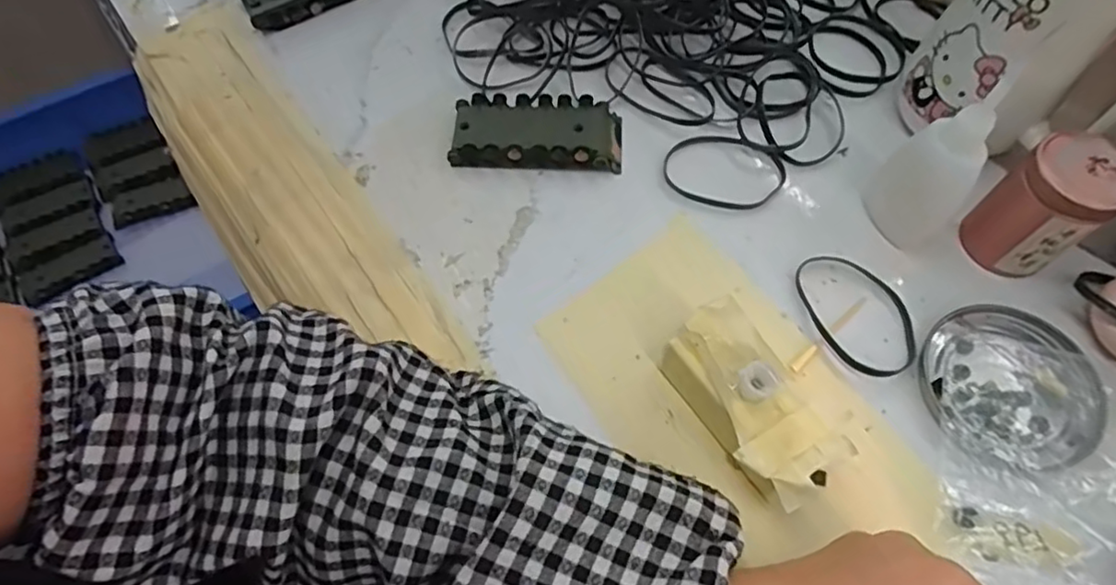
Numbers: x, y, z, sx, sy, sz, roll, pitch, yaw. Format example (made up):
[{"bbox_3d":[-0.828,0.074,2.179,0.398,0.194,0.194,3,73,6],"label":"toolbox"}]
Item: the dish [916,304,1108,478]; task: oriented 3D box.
[{"bbox_3d":[0.210,0.043,0.300,0.078,0.007,0.077,0,63,0],"label":"dish"}]

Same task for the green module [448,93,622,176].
[{"bbox_3d":[-0.011,-0.093,0.369,0.095,0.016,0.045,4,63,2],"label":"green module"}]

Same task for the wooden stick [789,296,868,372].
[{"bbox_3d":[0.136,0.020,0.319,0.060,0.004,0.005,-37,69,-17],"label":"wooden stick"}]

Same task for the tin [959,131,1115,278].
[{"bbox_3d":[0.237,-0.042,0.311,0.043,0.058,0.042,-35,68,-16],"label":"tin"}]

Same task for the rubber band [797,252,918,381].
[{"bbox_3d":[0.152,0.010,0.324,0.048,0.004,0.070,-16,64,-8],"label":"rubber band"}]

